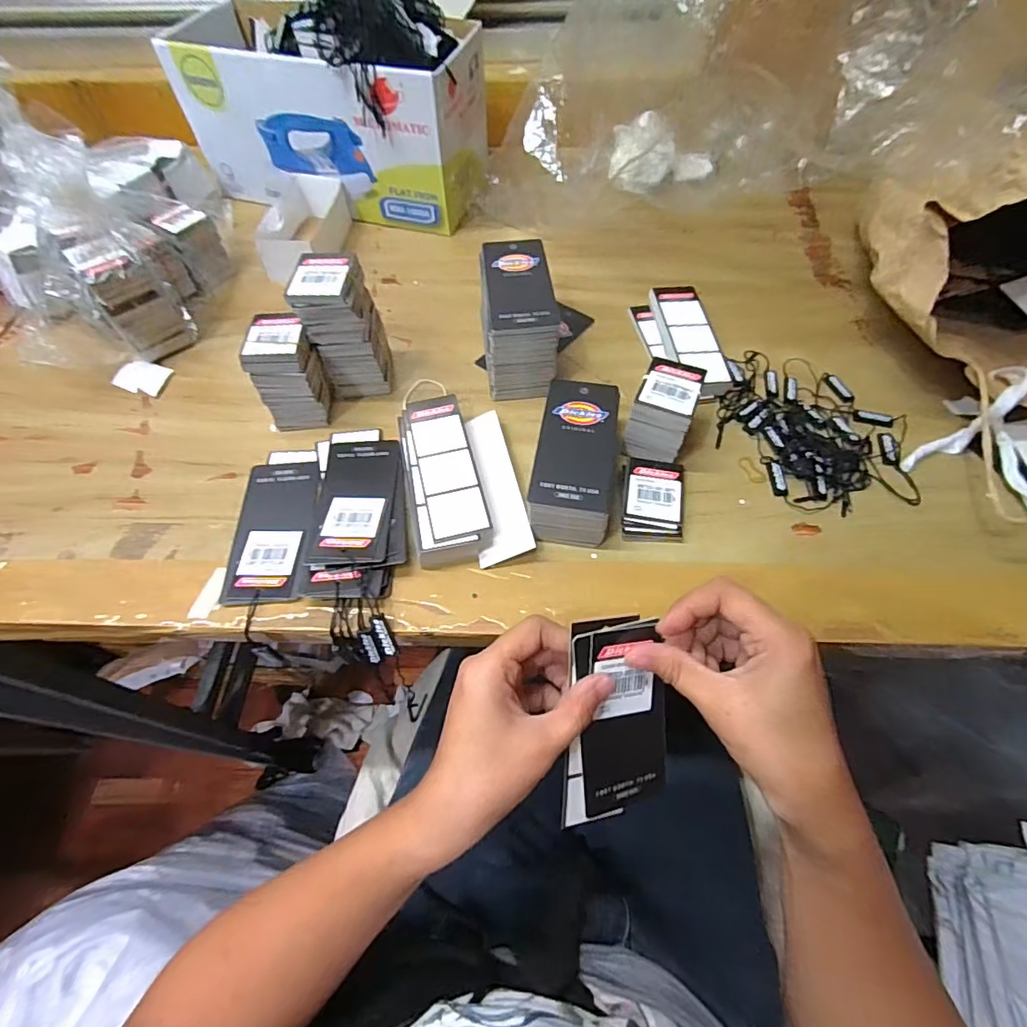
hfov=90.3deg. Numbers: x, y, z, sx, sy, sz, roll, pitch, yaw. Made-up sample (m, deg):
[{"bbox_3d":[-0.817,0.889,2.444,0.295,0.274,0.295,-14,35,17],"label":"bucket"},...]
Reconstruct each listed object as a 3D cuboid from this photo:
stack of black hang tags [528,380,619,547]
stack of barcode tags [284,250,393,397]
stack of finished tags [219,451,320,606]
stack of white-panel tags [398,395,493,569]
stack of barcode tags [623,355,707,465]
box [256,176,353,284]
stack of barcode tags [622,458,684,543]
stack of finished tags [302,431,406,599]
[{"bbox_3d":[0.043,-0.035,0.351,0.051,0.037,0.119,8,59,6],"label":"stack of black hang tags"},{"bbox_3d":[-0.124,-0.137,0.380,0.045,0.095,0.050,-5,58,-2],"label":"stack of barcode tags"},{"bbox_3d":[-0.160,0.003,0.344,0.053,0.009,0.118,-5,58,-2],"label":"stack of finished tags"},{"bbox_3d":[-0.049,-0.027,0.354,0.049,0.024,0.125,-11,59,-6],"label":"stack of white-panel tags"},{"bbox_3d":[0.105,-0.071,0.361,0.038,0.052,0.054,18,60,12],"label":"stack of barcode tags"},{"bbox_3d":[-0.200,-0.276,0.493,0.066,0.041,0.115,-3,58,-1],"label":"box"},{"bbox_3d":[0.095,-0.009,0.350,0.041,0.012,0.061,5,58,4],"label":"stack of barcode tags"},{"bbox_3d":[-0.105,-0.009,0.345,0.062,0.020,0.141,-6,58,-3],"label":"stack of finished tags"}]

